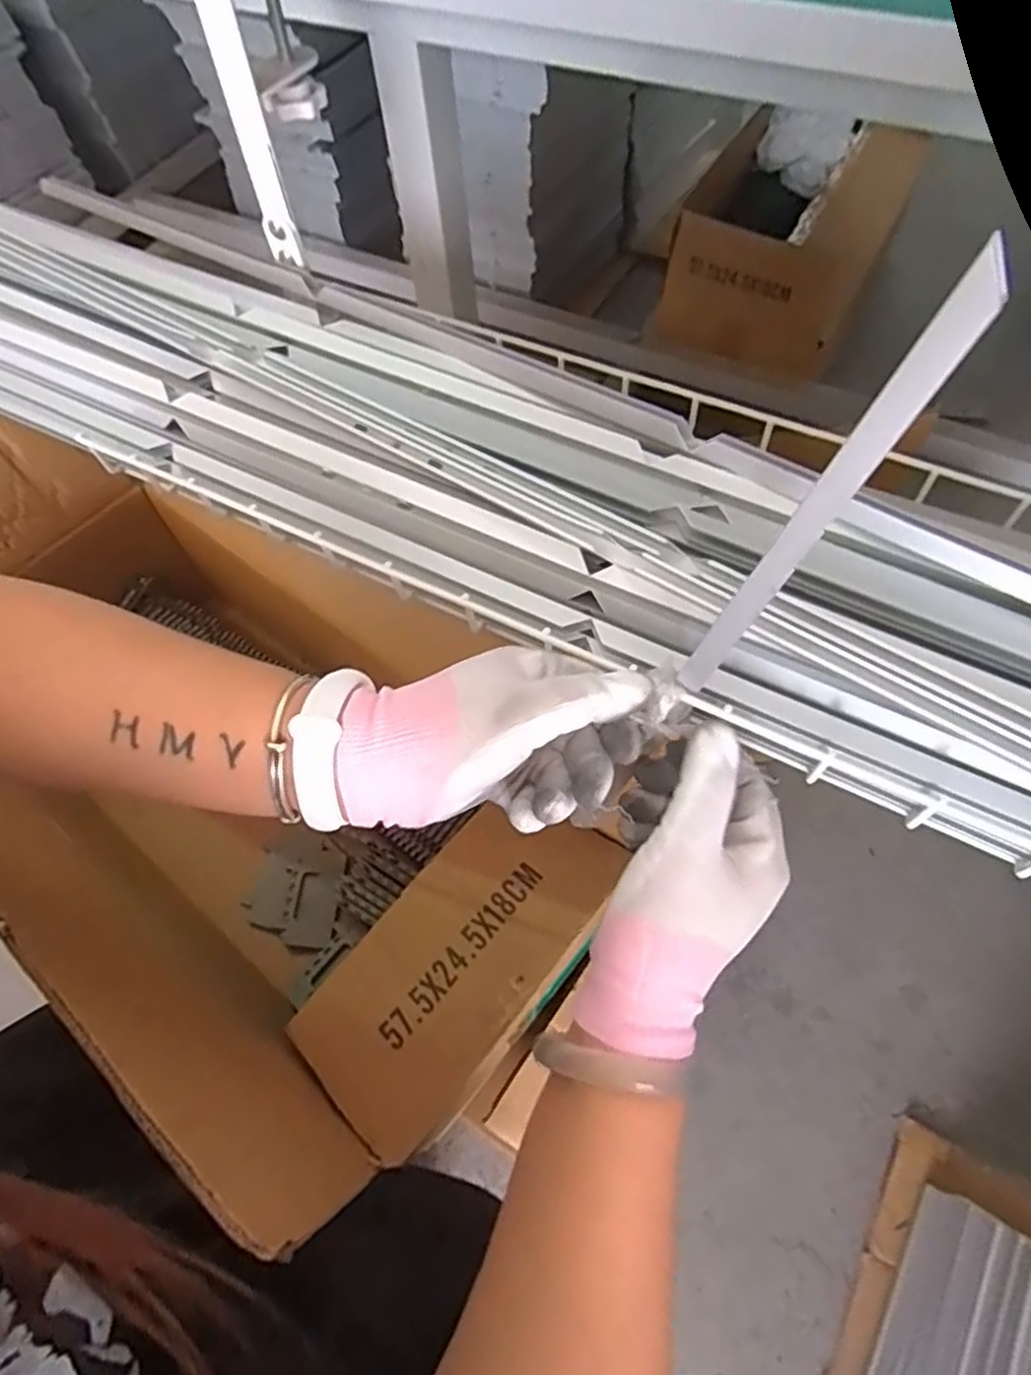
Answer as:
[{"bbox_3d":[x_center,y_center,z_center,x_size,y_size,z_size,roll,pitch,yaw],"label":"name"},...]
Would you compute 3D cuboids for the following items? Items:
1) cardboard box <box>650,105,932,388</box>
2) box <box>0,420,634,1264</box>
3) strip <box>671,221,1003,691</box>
[{"bbox_3d":[0.401,-0.674,1.063,0.249,0.166,0.392,23,65,16],"label":"cardboard box"},{"bbox_3d":[-0.242,0.064,0.588,0.624,0.308,0.269,36,69,21],"label":"box"},{"bbox_3d":[0.094,-0.050,0.237,0.010,0.177,0.009,-8,60,-20],"label":"strip"}]

